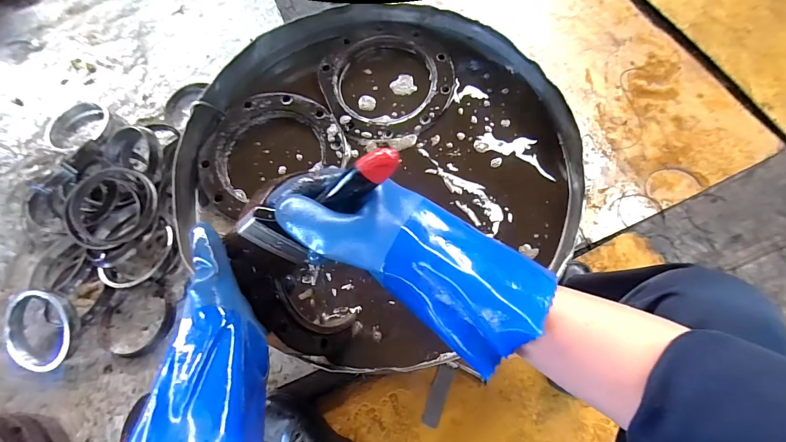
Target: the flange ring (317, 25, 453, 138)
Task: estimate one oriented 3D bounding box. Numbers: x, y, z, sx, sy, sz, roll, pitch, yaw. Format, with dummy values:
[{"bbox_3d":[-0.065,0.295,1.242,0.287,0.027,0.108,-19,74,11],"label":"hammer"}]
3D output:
[{"bbox_3d":[-0.010,-0.236,0.609,0.208,0.020,0.221,-1,68,2],"label":"flange ring"}]

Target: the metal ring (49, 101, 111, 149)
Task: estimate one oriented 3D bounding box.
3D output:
[{"bbox_3d":[-0.878,-0.266,1.028,0.165,0.038,0.146,-9,69,2],"label":"metal ring"}]

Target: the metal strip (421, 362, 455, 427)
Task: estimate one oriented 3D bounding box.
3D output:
[{"bbox_3d":[0.095,0.364,0.769,0.034,0.005,0.124,19,78,5],"label":"metal strip"}]

